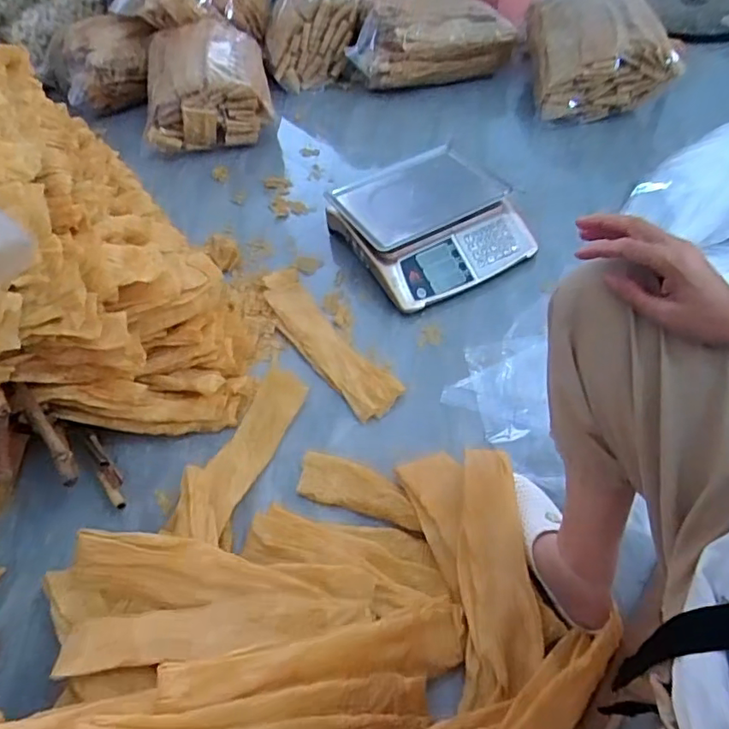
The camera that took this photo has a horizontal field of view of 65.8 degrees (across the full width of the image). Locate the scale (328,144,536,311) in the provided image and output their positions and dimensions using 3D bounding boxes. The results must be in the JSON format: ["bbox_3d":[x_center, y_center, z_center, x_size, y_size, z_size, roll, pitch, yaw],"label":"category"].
[{"bbox_3d":[0.141,-0.290,1.162,0.344,0.111,0.318,-24,53,-14],"label":"scale"}]

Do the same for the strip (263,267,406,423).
[{"bbox_3d":[-0.075,-0.050,1.037,0.096,0.019,0.394,-30,54,-18],"label":"strip"}]

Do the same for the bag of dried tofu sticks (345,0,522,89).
[{"bbox_3d":[0.181,-0.938,1.602,0.475,0.178,0.207,-12,51,-4],"label":"bag of dried tofu sticks"}]

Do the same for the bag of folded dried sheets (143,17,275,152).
[{"bbox_3d":[-0.434,-0.768,1.553,0.330,0.197,0.379,-12,51,-5],"label":"bag of folded dried sheets"}]

